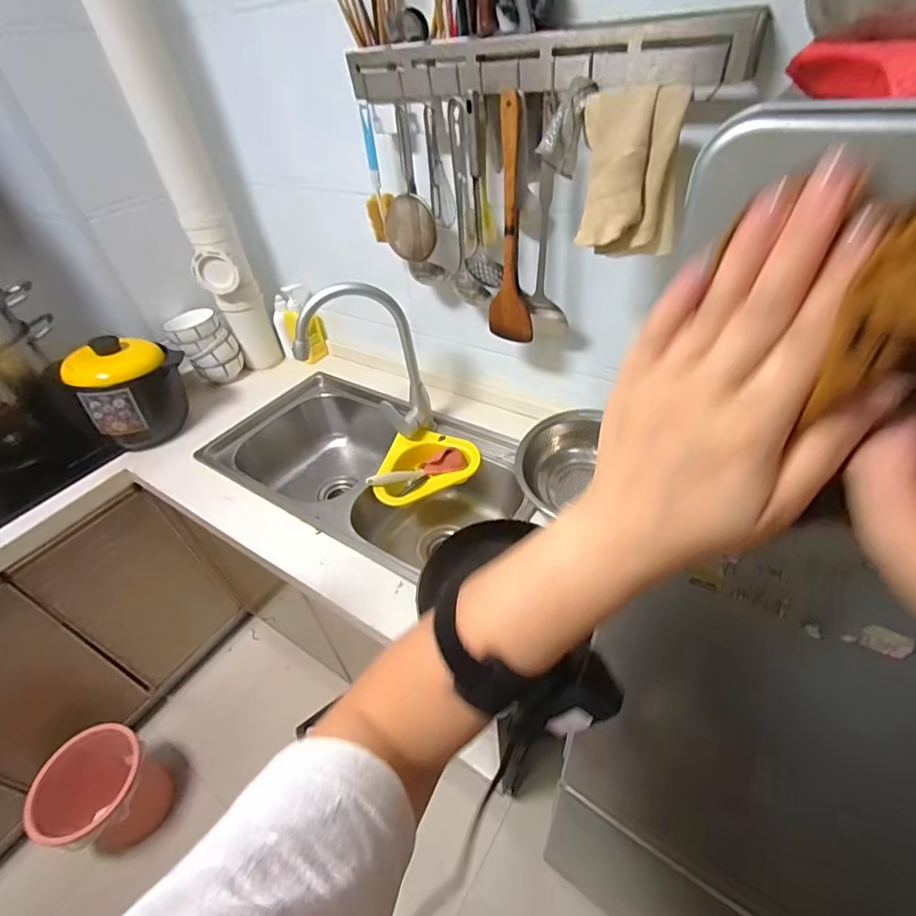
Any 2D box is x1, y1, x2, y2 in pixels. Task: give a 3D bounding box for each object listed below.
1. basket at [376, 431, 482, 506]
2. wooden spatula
[{"bbox_3d":[-0.067,0.026,0.997,0.196,0.066,0.183,-4,42,4],"label":"basket"},{"bbox_3d":[0.072,-0.361,0.766,0.084,0.363,0.018,10,39,29],"label":"wooden spatula"}]

